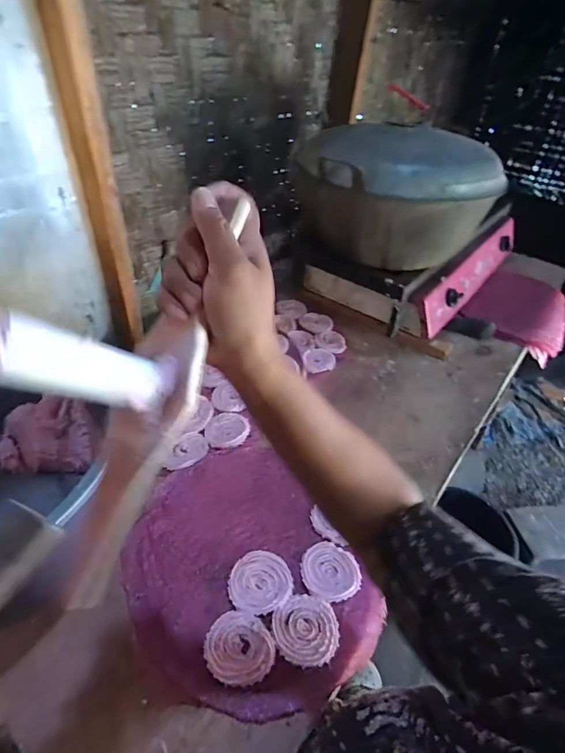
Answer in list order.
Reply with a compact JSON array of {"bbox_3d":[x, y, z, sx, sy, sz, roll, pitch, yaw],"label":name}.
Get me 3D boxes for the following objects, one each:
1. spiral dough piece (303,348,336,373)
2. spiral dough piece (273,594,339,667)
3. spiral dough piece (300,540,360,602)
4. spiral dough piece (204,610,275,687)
[{"bbox_3d":[0.083,-0.037,0.914,0.069,0.017,0.064,-3,43,-7],"label":"spiral dough piece"},{"bbox_3d":[0.029,0.317,0.504,0.080,0.006,0.076,5,42,1],"label":"spiral dough piece"},{"bbox_3d":[0.067,0.268,0.556,0.081,0.021,0.074,2,42,-2],"label":"spiral dough piece"},{"bbox_3d":[-0.051,0.325,0.482,0.081,0.007,0.071,11,43,8],"label":"spiral dough piece"}]

